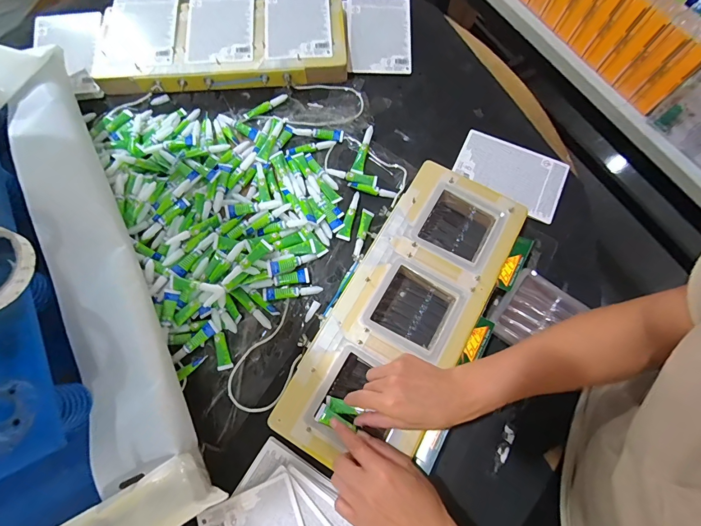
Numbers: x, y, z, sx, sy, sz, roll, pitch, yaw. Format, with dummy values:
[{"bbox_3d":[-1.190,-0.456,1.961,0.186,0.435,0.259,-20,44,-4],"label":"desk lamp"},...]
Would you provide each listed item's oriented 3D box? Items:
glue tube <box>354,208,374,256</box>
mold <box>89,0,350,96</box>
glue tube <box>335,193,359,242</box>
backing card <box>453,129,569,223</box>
[{"bbox_3d":[0.020,-0.046,0.522,0.017,0.012,0.077,11,71,5],"label":"glue tube"},{"bbox_3d":[-0.224,-0.415,0.628,0.423,0.054,0.223,-5,71,0],"label":"mold"},{"bbox_3d":[-0.002,-0.074,0.534,0.019,0.008,0.081,12,71,6],"label":"glue tube"},{"bbox_3d":[0.259,-0.145,0.565,0.171,0.010,0.112,24,73,9],"label":"backing card"}]

